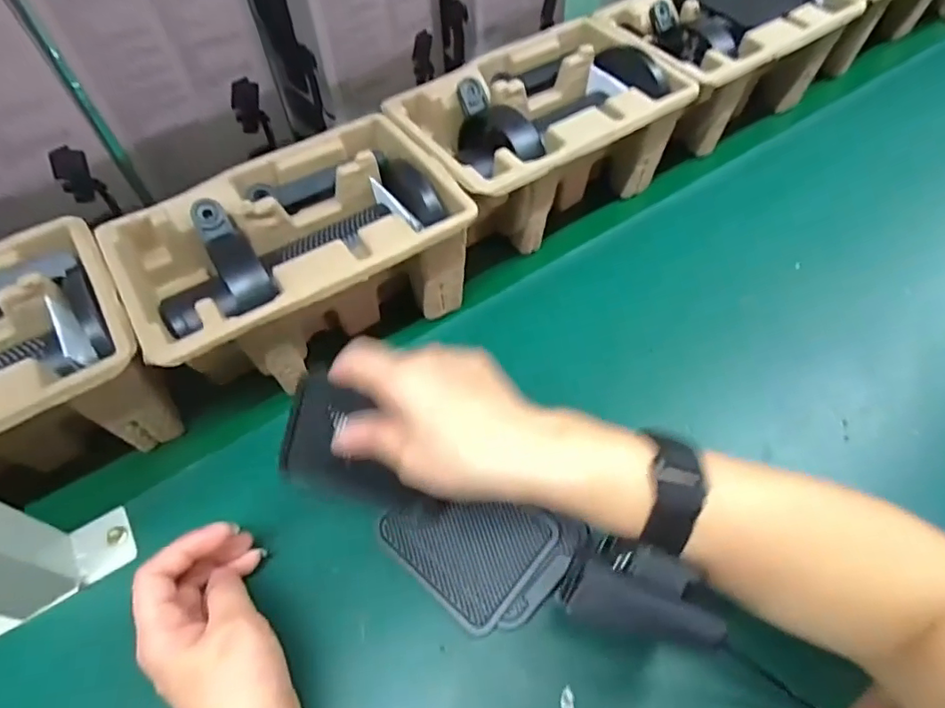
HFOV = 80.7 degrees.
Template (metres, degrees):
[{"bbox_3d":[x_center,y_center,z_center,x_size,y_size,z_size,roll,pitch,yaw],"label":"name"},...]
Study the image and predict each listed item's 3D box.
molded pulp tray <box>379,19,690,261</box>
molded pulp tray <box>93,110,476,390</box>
[{"bbox_3d":[0.057,-0.195,0.494,0.237,0.105,0.155,-34,67,-15],"label":"molded pulp tray"},{"bbox_3d":[-0.126,-0.073,0.418,0.227,0.107,0.152,-30,66,-14],"label":"molded pulp tray"}]

